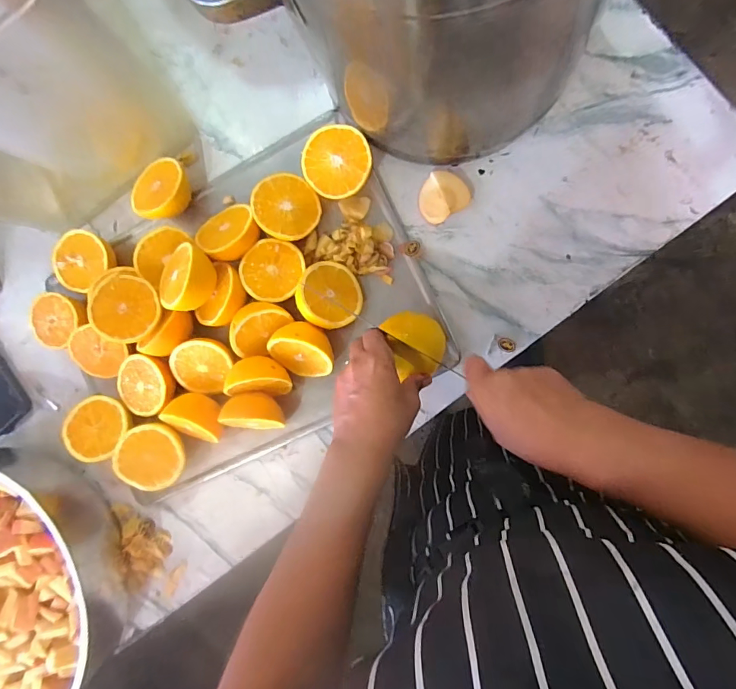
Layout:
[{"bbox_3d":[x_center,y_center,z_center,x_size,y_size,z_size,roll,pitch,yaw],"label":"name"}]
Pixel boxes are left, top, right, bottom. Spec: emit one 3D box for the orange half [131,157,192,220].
[{"bbox_3d":[-0.251,-0.187,0.523,0.068,0.043,0.078,30,95,8],"label":"orange half"}]

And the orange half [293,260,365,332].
[{"bbox_3d":[-0.046,-0.053,0.484,0.074,0.036,0.074,7,76,-30],"label":"orange half"}]

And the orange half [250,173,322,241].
[{"bbox_3d":[-0.095,-0.153,0.494,0.071,0.038,0.073,-40,91,-13],"label":"orange half"}]

